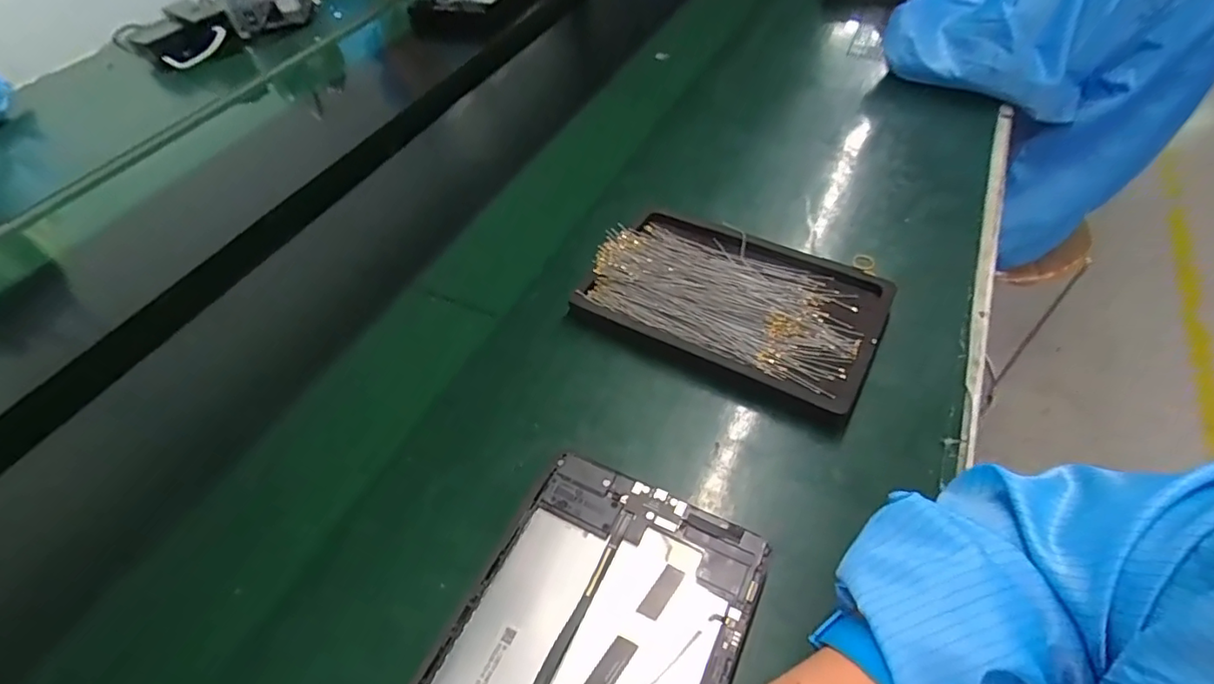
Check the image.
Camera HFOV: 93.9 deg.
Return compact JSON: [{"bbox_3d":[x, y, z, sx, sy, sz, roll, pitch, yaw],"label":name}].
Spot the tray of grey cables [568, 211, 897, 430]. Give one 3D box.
[{"bbox_3d":[0.108,-0.036,0.506,0.250,0.028,0.167,21,55,21],"label":"tray of grey cables"}]

